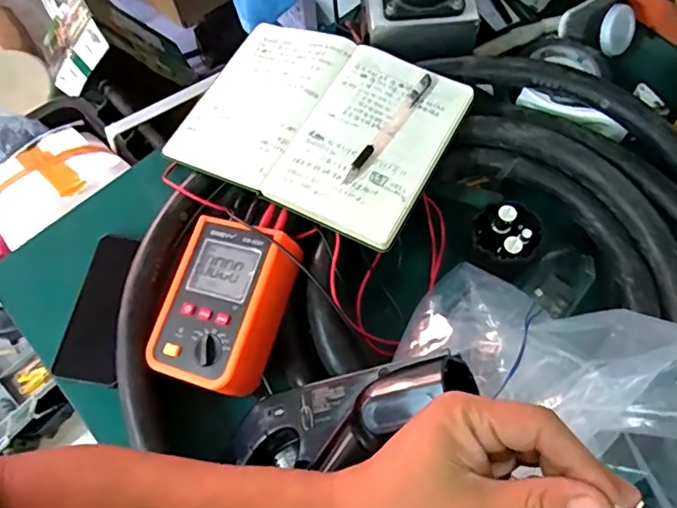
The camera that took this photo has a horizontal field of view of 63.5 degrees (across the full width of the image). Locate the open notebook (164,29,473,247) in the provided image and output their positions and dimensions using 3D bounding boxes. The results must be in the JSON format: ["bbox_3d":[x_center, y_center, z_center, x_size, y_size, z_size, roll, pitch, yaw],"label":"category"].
[{"bbox_3d":[-0.027,-0.144,0.596,0.281,0.041,0.211,28,70,13],"label":"open notebook"}]

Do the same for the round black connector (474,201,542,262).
[{"bbox_3d":[0.174,-0.018,0.556,0.055,0.046,0.056,-1,66,2],"label":"round black connector"}]

